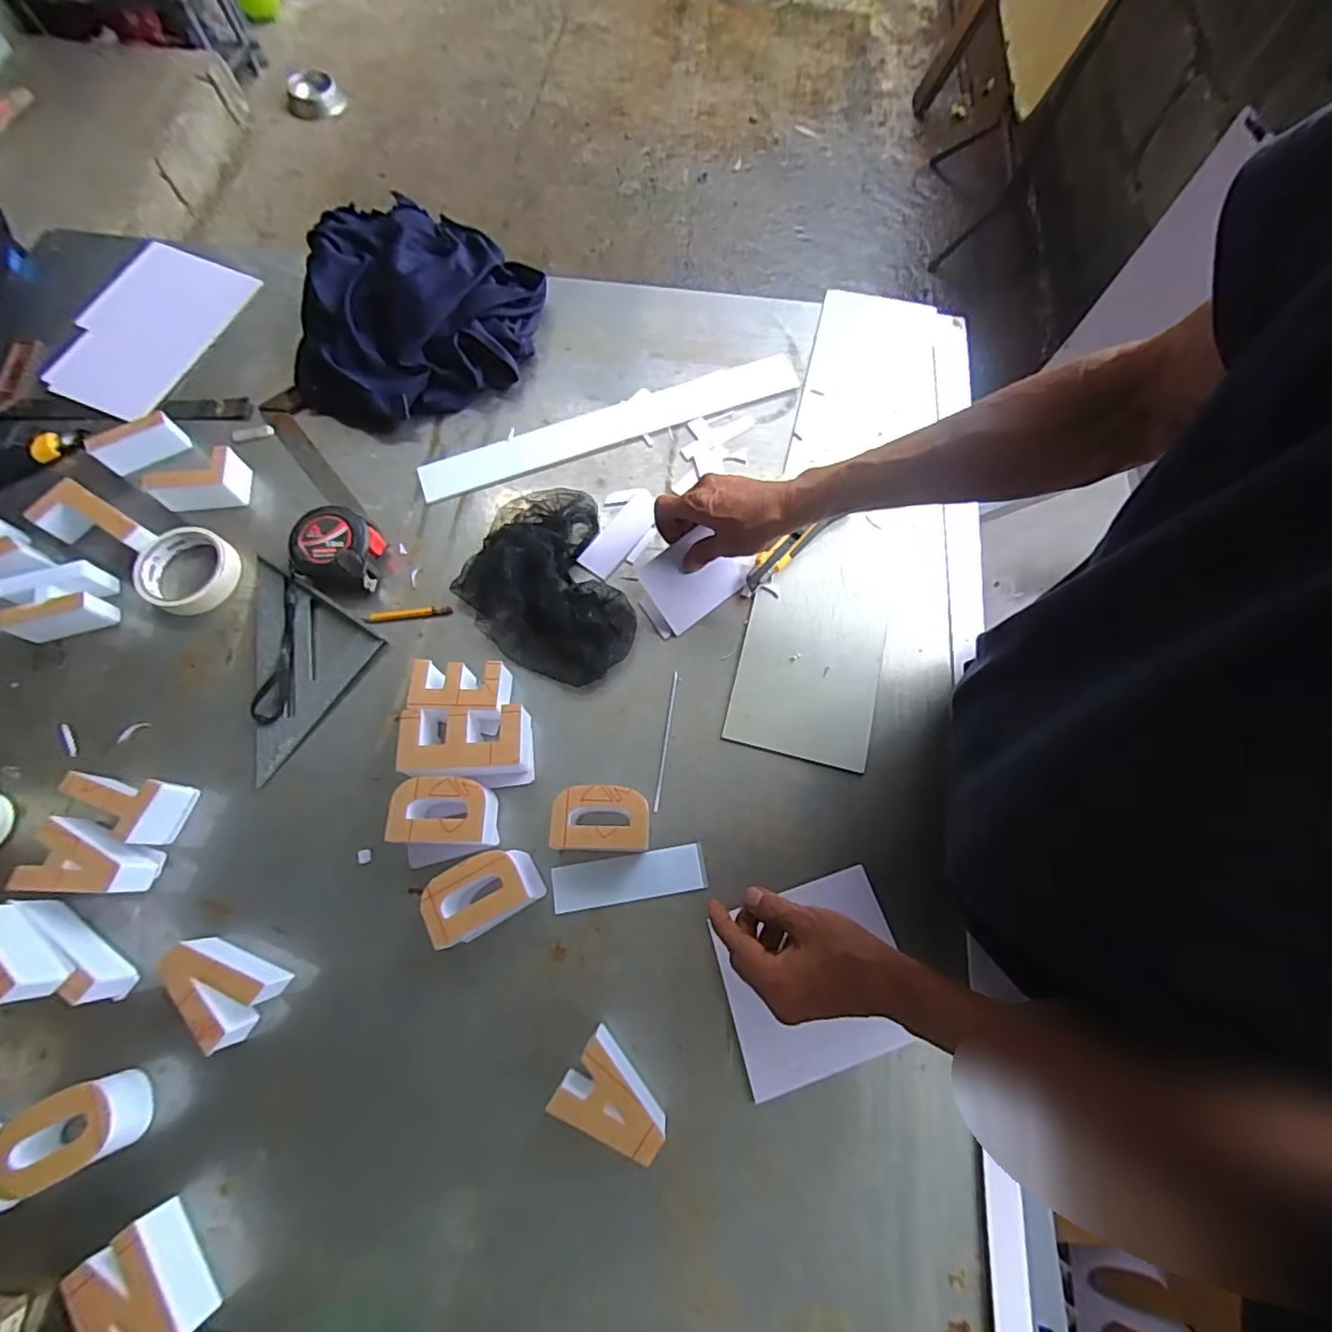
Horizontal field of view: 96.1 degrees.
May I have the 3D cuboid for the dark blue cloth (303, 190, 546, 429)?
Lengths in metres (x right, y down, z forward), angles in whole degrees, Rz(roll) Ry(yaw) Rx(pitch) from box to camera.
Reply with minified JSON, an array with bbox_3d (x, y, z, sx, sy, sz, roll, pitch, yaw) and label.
[{"bbox_3d":[-0.288,-0.404,0.697,0.240,0.109,0.258,12,71,6],"label":"dark blue cloth"}]

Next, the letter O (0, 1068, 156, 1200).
[{"bbox_3d":[-0.450,0.353,0.461,0.083,0.054,0.059,-24,71,-7],"label":"letter O"}]

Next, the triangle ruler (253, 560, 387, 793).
[{"bbox_3d":[-0.396,-0.002,0.597,0.160,0.011,0.165,33,75,7],"label":"triangle ruler"}]

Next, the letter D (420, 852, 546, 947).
[{"bbox_3d":[-0.155,0.193,0.509,0.089,0.042,0.055,-27,71,-8],"label":"letter D"}]

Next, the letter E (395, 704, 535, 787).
[{"bbox_3d":[-0.182,0.072,0.552,0.109,0.045,0.068,-4,70,0],"label":"letter E"}]

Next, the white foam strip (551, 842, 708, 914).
[{"bbox_3d":[-0.033,0.188,0.536,0.134,0.006,0.039,-9,70,-2],"label":"white foam strip"}]

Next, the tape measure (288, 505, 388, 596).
[{"bbox_3d":[-0.342,-0.120,0.628,0.085,0.046,0.082,6,70,4],"label":"tape measure"}]

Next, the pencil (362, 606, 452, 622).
[{"bbox_3d":[-0.268,-0.055,0.621,0.087,0.004,0.011,-7,70,-1],"label":"pencil"}]

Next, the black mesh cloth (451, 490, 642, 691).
[{"bbox_3d":[-0.129,-0.085,0.613,0.154,0.044,0.221,-18,70,-5],"label":"black mesh cloth"}]

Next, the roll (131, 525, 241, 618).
[{"bbox_3d":[-0.498,-0.098,0.628,0.086,0.035,0.091,0,70,1],"label":"roll"}]

